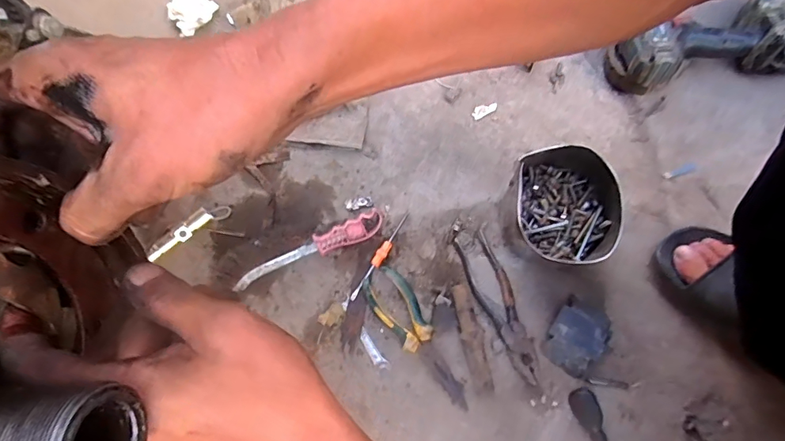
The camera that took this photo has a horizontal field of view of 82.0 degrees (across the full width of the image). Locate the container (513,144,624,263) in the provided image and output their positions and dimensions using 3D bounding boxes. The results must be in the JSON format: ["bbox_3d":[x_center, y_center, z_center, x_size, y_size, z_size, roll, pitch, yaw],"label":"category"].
[{"bbox_3d":[0.214,-0.019,0.566,0.130,0.096,0.124,-1,71,3],"label":"container"}]

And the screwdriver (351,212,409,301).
[{"bbox_3d":[-0.016,0.046,0.602,0.015,0.012,0.136,26,75,11],"label":"screwdriver"}]

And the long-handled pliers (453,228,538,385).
[{"bbox_3d":[0.132,0.105,0.565,0.050,0.025,0.192,-21,71,-4],"label":"long-handled pliers"}]

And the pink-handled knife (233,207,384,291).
[{"bbox_3d":[-0.108,0.039,0.604,0.212,0.028,0.030,-26,72,-5],"label":"pink-handled knife"}]

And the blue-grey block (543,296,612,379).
[{"bbox_3d":[0.221,0.140,0.542,0.060,0.028,0.076,31,76,13],"label":"blue-grey block"}]

